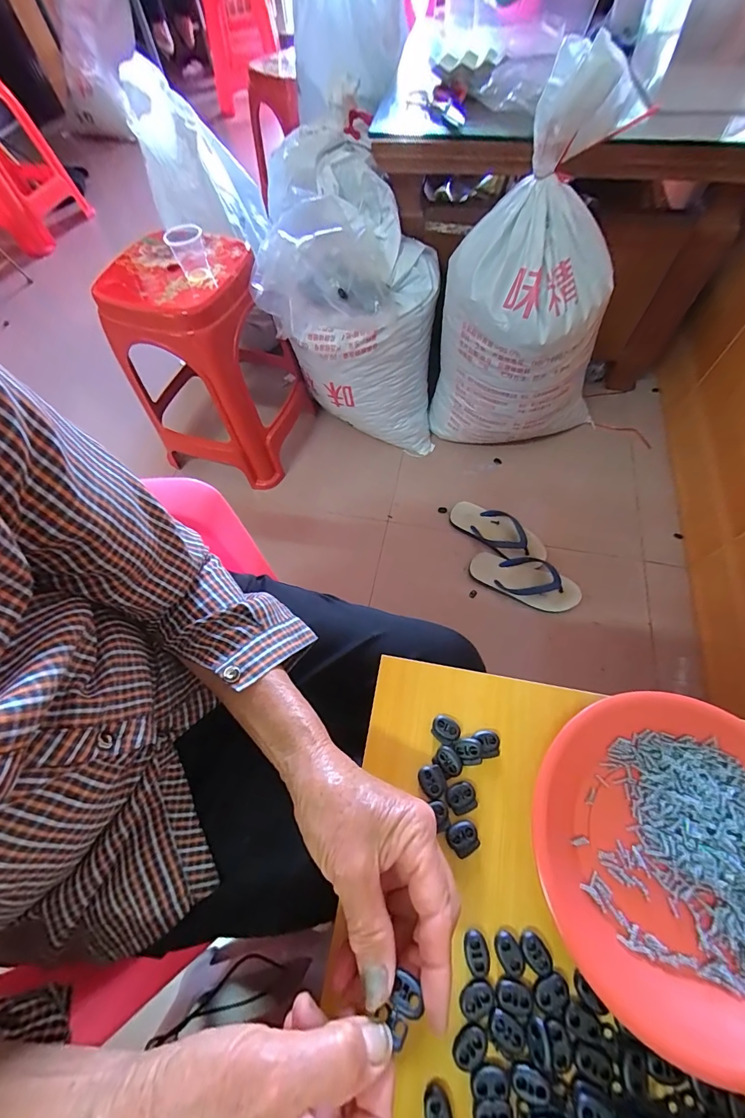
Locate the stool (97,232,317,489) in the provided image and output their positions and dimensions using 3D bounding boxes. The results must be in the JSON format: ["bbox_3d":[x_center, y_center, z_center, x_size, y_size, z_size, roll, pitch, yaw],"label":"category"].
[{"bbox_3d":[-0.365,-0.430,0.943,0.293,0.450,0.290,19,65,12],"label":"stool"}]

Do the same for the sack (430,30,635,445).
[{"bbox_3d":[0.321,-0.504,0.815,0.348,0.604,0.221,10,64,8],"label":"sack"}]

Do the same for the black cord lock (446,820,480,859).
[{"bbox_3d":[0.064,0.196,0.280,0.021,0.004,0.021,-30,65,-12],"label":"black cord lock"}]

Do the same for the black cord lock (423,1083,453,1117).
[{"bbox_3d":[0.037,0.311,0.222,0.015,0.004,0.022,-13,63,-4],"label":"black cord lock"}]

